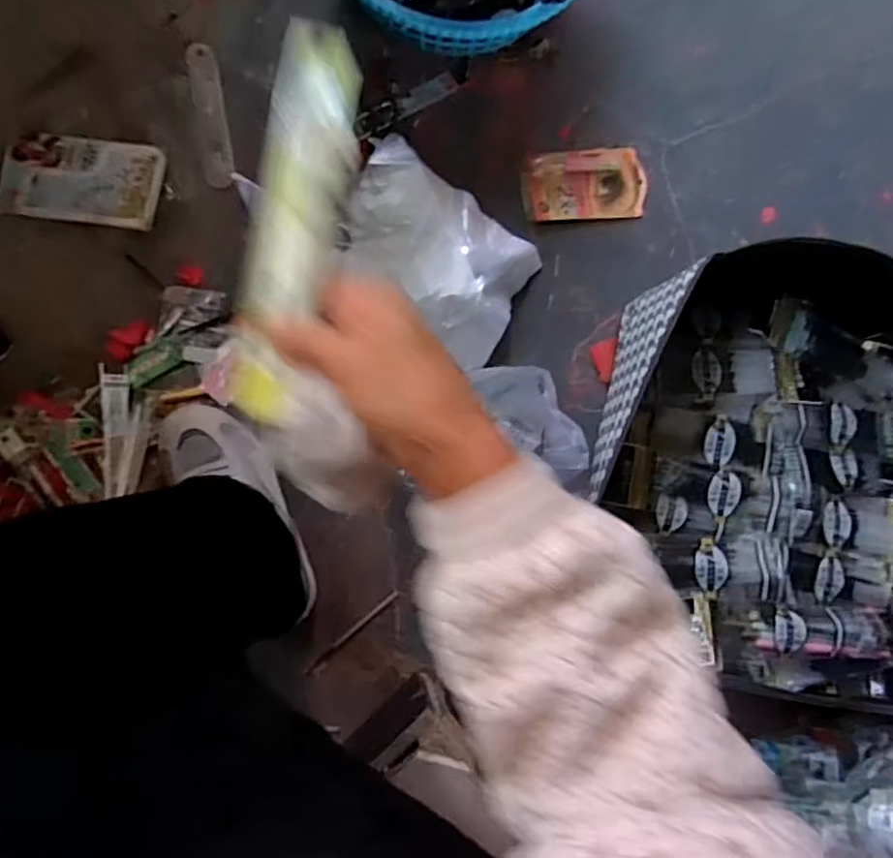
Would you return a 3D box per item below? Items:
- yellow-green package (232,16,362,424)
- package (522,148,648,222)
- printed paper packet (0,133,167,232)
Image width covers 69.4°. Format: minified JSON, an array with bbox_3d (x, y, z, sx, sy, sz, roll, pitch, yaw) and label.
[{"bbox_3d":[-0.071,-0.093,0.305,0.038,0.018,0.178,13,98,-3],"label":"yellow-green package"},{"bbox_3d":[0.167,-0.296,0.777,0.149,0.010,0.087,-4,85,-5],"label":"package"},{"bbox_3d":[-0.410,-0.275,0.718,0.176,0.013,0.097,7,83,1],"label":"printed paper packet"}]

